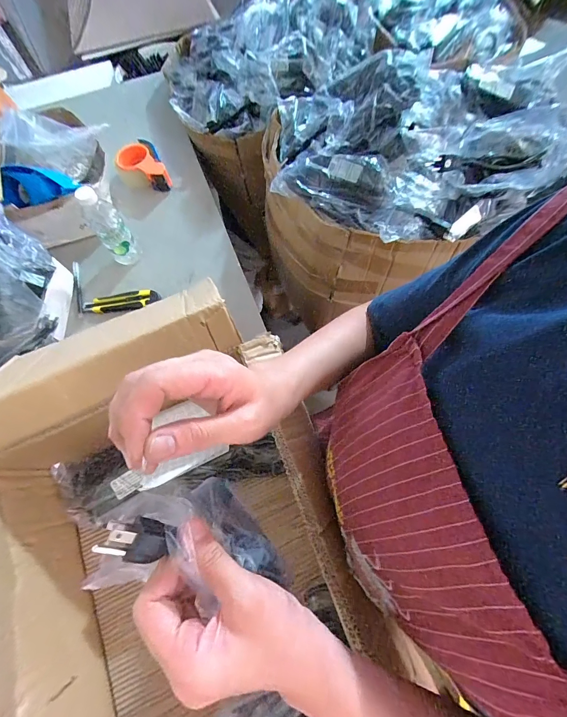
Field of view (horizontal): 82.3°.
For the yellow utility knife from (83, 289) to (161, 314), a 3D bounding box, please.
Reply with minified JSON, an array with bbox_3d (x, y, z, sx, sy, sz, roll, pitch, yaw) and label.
[{"bbox_3d":[-0.329,-0.115,0.657,0.151,0.020,0.034,-6,69,0],"label":"yellow utility knife"}]

